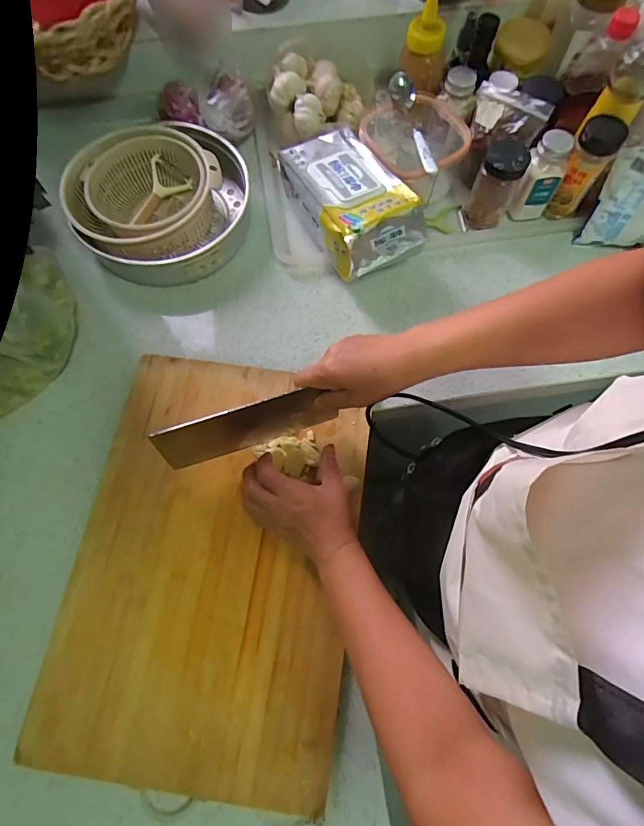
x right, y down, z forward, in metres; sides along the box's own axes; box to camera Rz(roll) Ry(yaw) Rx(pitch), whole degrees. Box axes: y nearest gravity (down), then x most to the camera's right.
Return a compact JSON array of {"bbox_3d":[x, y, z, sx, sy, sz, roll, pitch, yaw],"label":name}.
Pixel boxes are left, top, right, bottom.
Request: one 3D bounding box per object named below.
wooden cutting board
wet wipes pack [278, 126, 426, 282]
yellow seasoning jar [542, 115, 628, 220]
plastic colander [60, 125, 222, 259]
[{"bbox_3d":[-0.120,0.159,0.499,0.309,0.033,0.452,8,71,2],"label":"wooden cutting board"},{"bbox_3d":[0.035,-0.296,0.613,0.115,0.107,0.239,-27,74,-9],"label":"wet wipes pack"},{"bbox_3d":[0.368,-0.345,0.613,0.052,0.126,0.062,31,74,9],"label":"yellow seasoning jar"},{"bbox_3d":[-0.253,-0.307,0.629,0.212,0.083,0.193,-36,75,-12],"label":"plastic colander"}]

